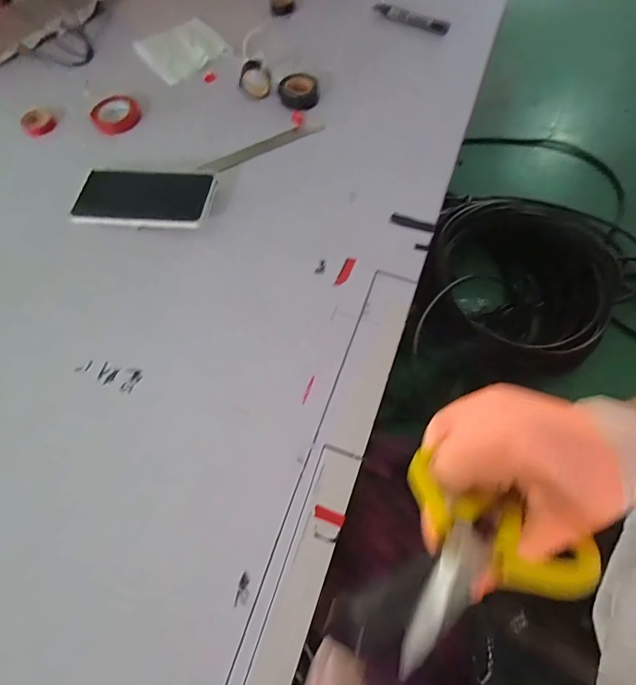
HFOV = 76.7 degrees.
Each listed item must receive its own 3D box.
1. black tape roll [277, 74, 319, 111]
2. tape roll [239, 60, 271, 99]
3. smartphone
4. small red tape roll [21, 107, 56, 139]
[{"bbox_3d":[-0.026,-0.333,0.533,0.052,0.020,0.052,-1,65,1],"label":"black tape roll"},{"bbox_3d":[-0.083,-0.349,0.535,0.040,0.039,0.016,-2,65,1],"label":"tape roll"},{"bbox_3d":[-0.199,-0.166,0.461,0.157,0.015,0.078,5,64,6],"label":"smartphone"},{"bbox_3d":[-0.369,-0.290,0.530,0.040,0.007,0.048,-33,69,-13],"label":"small red tape roll"}]

